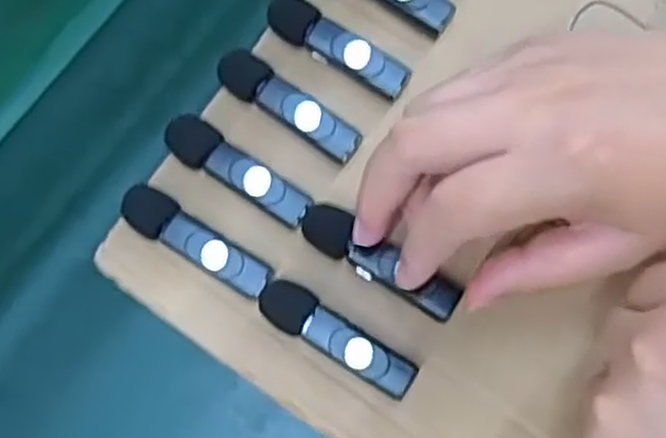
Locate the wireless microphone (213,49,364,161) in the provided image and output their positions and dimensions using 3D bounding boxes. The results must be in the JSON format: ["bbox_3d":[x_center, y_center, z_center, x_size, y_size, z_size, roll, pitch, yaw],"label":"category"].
[{"bbox_3d":[-0.018,-0.046,0.327,0.066,0.018,0.017,34,79,10],"label":"wireless microphone"}]

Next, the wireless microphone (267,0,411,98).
[{"bbox_3d":[0.002,-0.072,0.333,0.064,0.015,0.016,32,79,9],"label":"wireless microphone"}]

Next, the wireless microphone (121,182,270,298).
[{"bbox_3d":[-0.054,0.009,0.314,0.064,0.016,0.017,32,79,9],"label":"wireless microphone"}]

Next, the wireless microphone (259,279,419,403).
[{"bbox_3d":[0.002,0.045,0.303,0.064,0.016,0.018,30,78,9],"label":"wireless microphone"}]

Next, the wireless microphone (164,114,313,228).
[{"bbox_3d":[-0.038,-0.019,0.321,0.064,0.015,0.018,30,78,9],"label":"wireless microphone"}]

